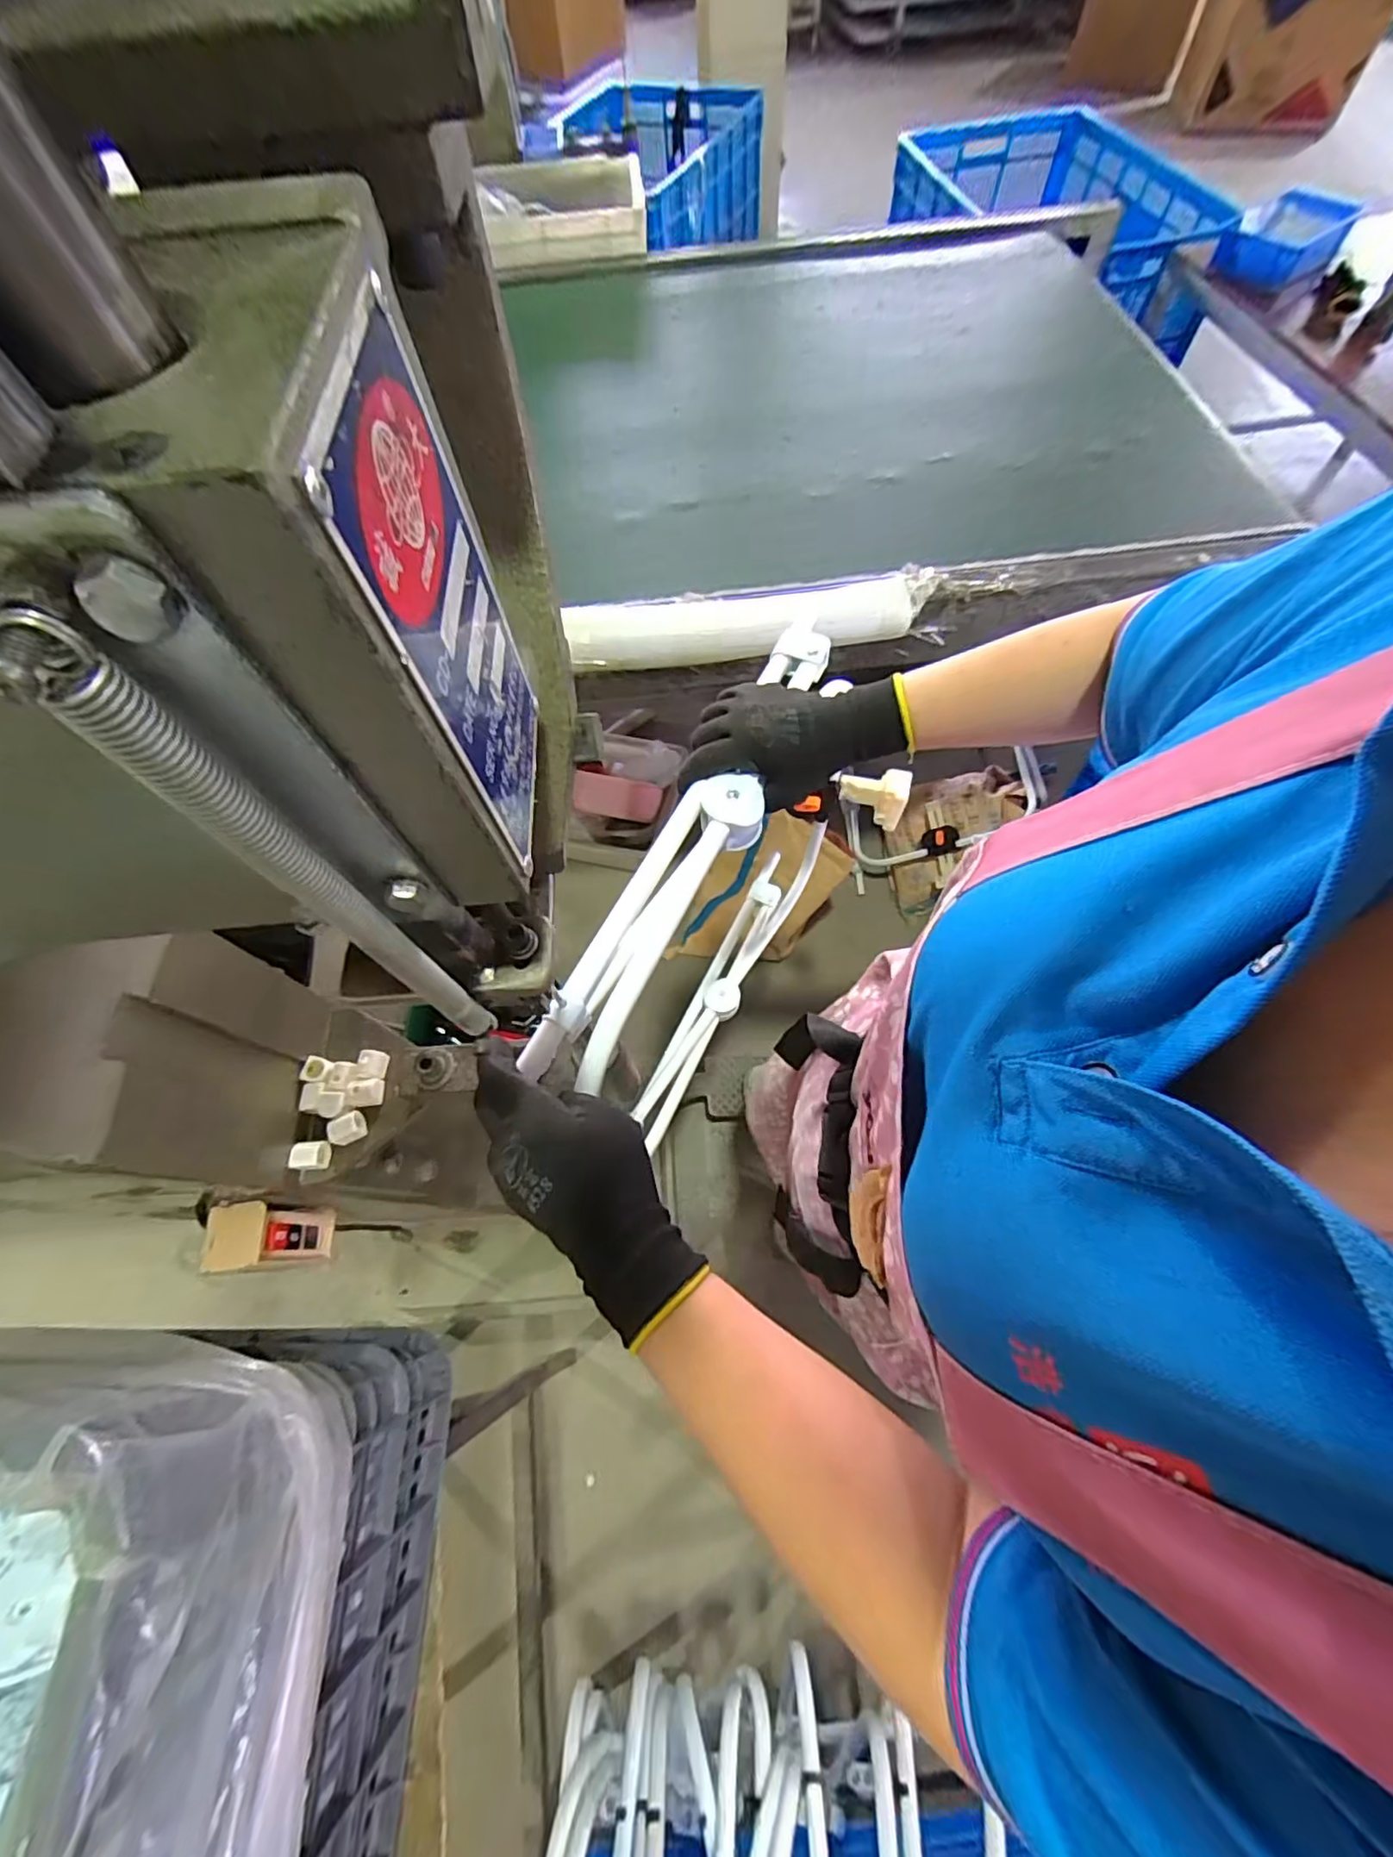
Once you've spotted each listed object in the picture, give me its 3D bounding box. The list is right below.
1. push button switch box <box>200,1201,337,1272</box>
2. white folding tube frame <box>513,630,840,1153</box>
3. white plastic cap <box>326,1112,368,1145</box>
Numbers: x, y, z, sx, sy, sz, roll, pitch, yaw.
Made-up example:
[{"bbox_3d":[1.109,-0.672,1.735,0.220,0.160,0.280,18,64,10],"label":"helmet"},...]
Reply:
[{"bbox_3d":[-0.365,0.267,0.540,0.047,0.109,0.053,-4,64,1],"label":"push button switch box"},{"bbox_3d":[0.024,0.001,0.664,0.067,0.467,0.438,25,68,15],"label":"white folding tube frame"},{"bbox_3d":[-0.285,0.163,0.511,0.027,0.017,0.020,-27,66,-10],"label":"white plastic cap"}]

